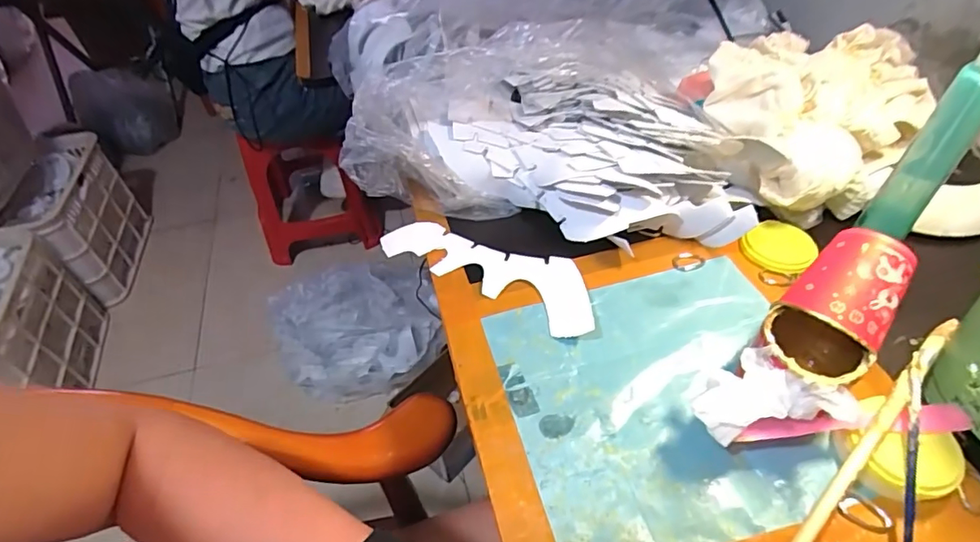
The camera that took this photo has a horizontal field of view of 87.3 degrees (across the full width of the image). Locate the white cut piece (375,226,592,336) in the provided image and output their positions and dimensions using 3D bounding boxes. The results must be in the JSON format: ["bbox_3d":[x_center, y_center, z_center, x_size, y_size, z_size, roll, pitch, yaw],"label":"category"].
[{"bbox_3d":[0.001,-0.008,0.502,0.214,0.010,0.070,23,58,21],"label":"white cut piece"}]

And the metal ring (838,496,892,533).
[{"bbox_3d":[0.243,0.158,0.334,0.028,0.006,0.016,27,56,27],"label":"metal ring"}]

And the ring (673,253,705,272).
[{"bbox_3d":[0.189,-0.009,0.489,0.030,0.004,0.021,-10,48,-3],"label":"ring"}]

